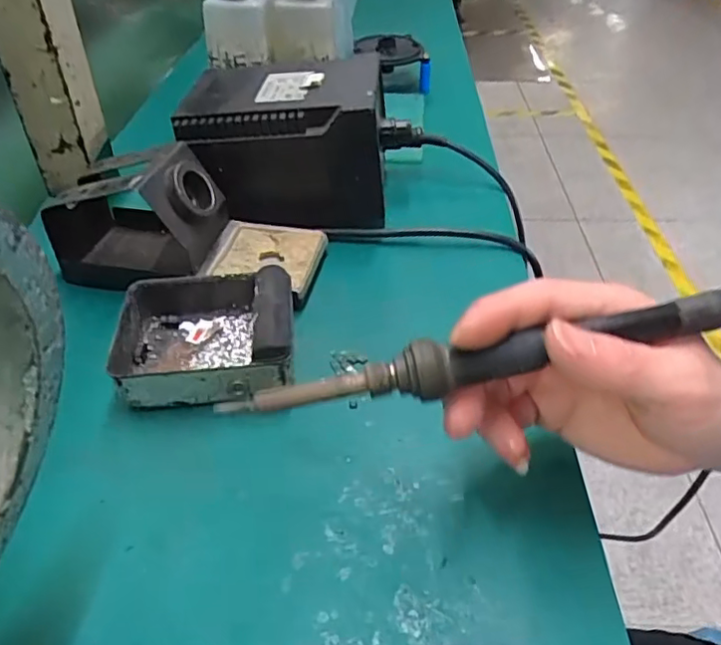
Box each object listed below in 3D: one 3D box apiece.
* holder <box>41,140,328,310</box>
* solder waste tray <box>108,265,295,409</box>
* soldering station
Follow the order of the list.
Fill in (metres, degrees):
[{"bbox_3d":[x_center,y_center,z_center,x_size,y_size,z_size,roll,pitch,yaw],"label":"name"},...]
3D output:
[{"bbox_3d":[-0.112,-0.067,0.396,0.172,0.073,0.084,7,40,8],"label":"holder"},{"bbox_3d":[-0.085,0.007,0.334,0.095,0.039,0.077,-3,39,-4],"label":"solder waste tray"},{"bbox_3d":[-0.053,-0.133,0.455,0.144,0.094,0.113,-1,39,-2],"label":"soldering station"}]

